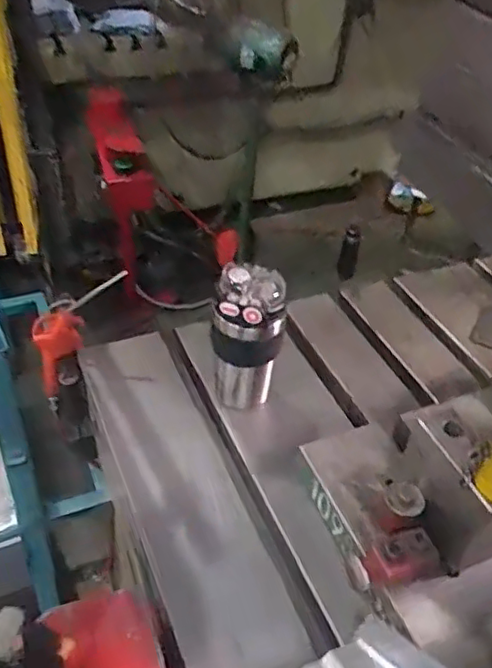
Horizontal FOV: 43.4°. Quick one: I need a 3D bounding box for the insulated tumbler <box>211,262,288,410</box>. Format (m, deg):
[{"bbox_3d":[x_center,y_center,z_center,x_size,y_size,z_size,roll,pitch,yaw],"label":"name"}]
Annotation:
[{"bbox_3d":[0.000,0.011,0.729,0.080,0.185,0.069,7,41,0],"label":"insulated tumbler"}]

